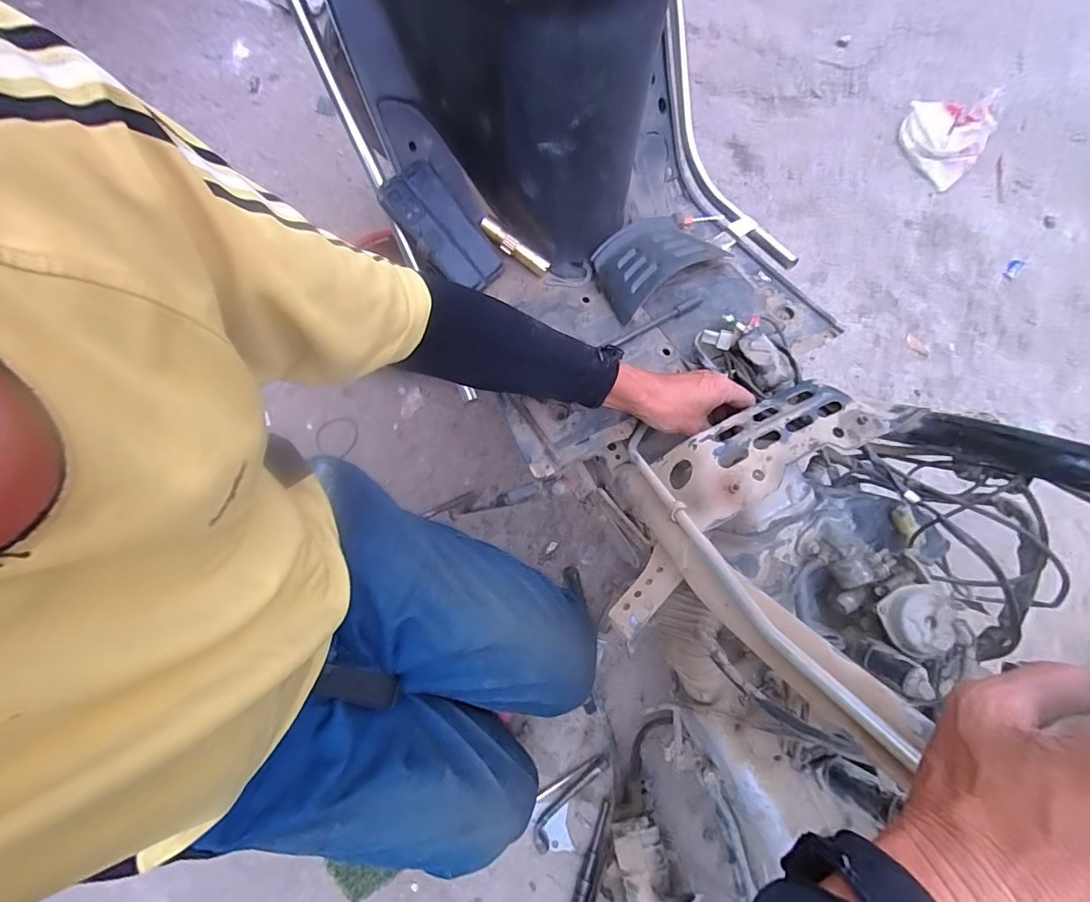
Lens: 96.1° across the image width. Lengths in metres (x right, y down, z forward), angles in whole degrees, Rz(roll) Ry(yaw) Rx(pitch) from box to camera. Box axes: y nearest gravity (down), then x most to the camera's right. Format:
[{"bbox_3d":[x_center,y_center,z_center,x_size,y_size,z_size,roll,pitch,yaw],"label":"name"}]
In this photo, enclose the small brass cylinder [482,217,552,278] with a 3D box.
[{"bbox_3d":[-0.040,-0.271,0.652,0.104,0.020,0.019,36,74,-12],"label":"small brass cylinder"}]

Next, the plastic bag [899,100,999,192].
[{"bbox_3d":[0.896,-0.709,1.109,0.179,0.047,0.221,34,75,10],"label":"plastic bag"}]

